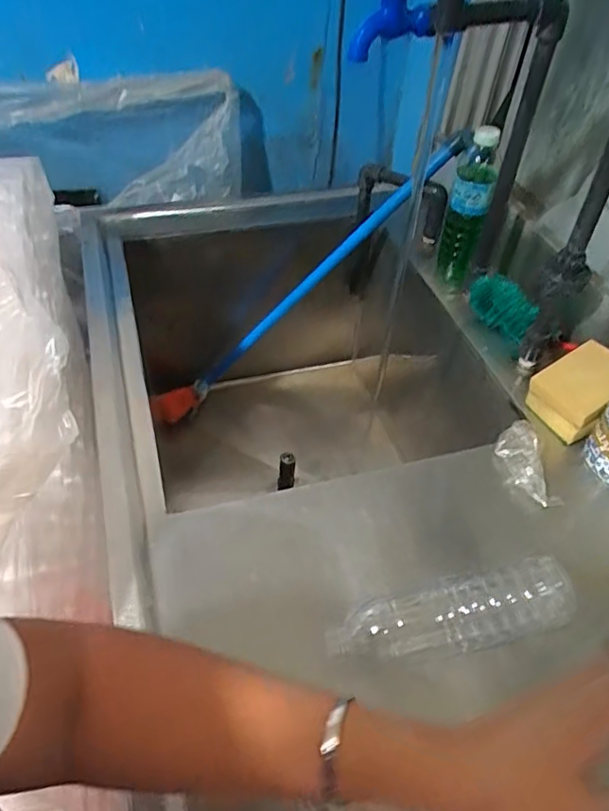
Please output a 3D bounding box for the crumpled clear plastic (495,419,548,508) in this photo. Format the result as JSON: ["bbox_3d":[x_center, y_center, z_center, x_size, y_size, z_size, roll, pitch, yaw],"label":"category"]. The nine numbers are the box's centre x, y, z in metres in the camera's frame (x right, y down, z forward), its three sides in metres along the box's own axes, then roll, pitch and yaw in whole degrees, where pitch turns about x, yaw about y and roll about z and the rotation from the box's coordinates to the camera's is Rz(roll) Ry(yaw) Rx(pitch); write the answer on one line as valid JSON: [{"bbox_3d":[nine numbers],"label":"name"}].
[{"bbox_3d":[0.232,0.061,0.624,0.041,0.033,0.095,4,47,0],"label":"crumpled clear plastic"}]

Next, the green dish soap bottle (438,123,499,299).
[{"bbox_3d":[0.223,-0.262,0.810,0.054,0.216,0.048,17,48,12],"label":"green dish soap bottle"}]

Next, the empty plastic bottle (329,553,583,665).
[{"bbox_3d":[0.123,0.183,0.492,0.203,0.059,0.053,-10,48,-13],"label":"empty plastic bottle"}]

